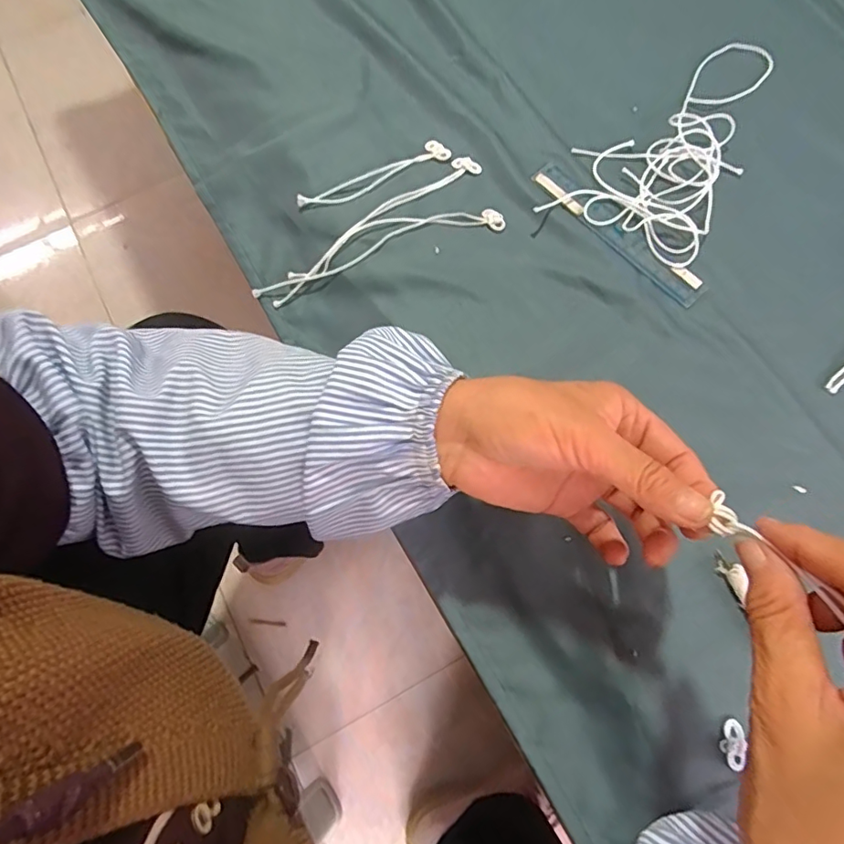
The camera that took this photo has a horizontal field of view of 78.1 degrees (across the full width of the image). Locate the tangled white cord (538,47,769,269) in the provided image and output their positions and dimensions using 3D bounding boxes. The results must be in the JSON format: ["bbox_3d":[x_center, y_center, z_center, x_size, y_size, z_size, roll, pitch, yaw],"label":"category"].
[{"bbox_3d":[0.202,-0.231,0.417,0.117,0.019,0.229,30,77,9],"label":"tangled white cord"}]

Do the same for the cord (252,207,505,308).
[{"bbox_3d":[-0.033,-0.133,0.390,0.192,0.011,0.033,-21,74,-4],"label":"cord"}]

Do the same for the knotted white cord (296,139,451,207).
[{"bbox_3d":[-0.035,-0.189,0.403,0.125,0.011,0.020,-28,75,-6],"label":"knotted white cord"}]

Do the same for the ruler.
[{"bbox_3d":[0.149,-0.147,0.399,0.027,0.007,0.156,-41,77,-13],"label":"ruler"}]

